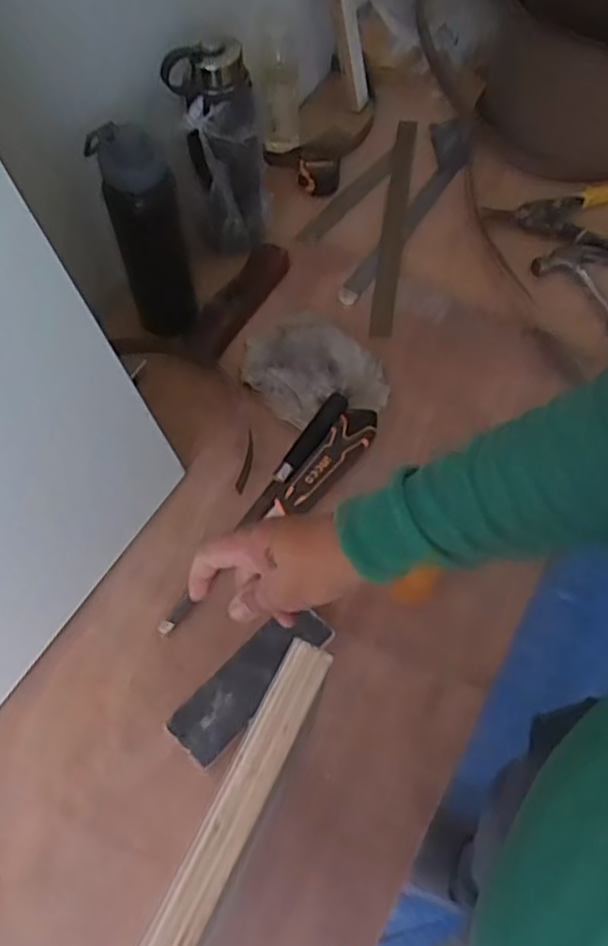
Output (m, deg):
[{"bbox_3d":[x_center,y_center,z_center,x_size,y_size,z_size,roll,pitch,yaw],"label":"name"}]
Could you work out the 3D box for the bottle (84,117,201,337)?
[{"bbox_3d":[-0.181,-0.281,0.817,0.082,0.235,0.092,-19,63,-10],"label":"bottle"}]

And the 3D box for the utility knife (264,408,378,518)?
[{"bbox_3d":[0.031,-0.017,0.789,0.049,0.022,0.155,33,66,17],"label":"utility knife"}]

